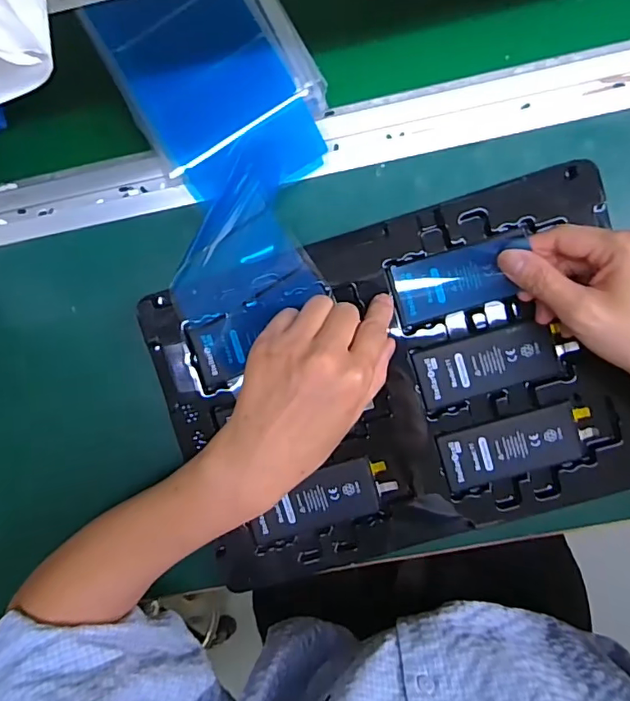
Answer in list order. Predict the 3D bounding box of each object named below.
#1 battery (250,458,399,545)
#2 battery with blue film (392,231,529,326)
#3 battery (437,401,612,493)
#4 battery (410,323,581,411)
[{"bbox_3d":[0.004,0.110,0.374,0.107,0.005,0.040,-19,93,5],"label":"battery"},{"bbox_3d":[0.103,-0.049,0.353,0.093,0.006,0.042,-14,94,4],"label":"battery with blue film"},{"bbox_3d":[0.145,0.068,0.362,0.108,0.004,0.042,-17,94,4],"label":"battery"},{"bbox_3d":[0.126,0.009,0.357,0.107,0.004,0.043,-14,94,4],"label":"battery"}]

